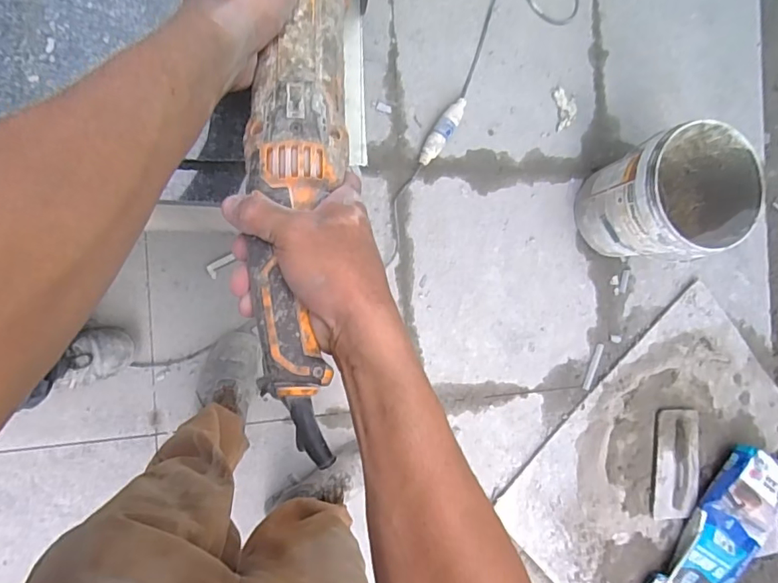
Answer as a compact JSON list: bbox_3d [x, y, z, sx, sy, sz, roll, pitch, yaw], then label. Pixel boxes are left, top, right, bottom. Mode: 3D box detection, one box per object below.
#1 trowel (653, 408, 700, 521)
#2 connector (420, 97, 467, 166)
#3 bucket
[{"bbox_3d":[0.809,0.486,1.397,0.135,0.032,0.308,5,89,-15],"label":"trowel"},{"bbox_3d":[0.136,-0.401,1.240,0.049,0.044,0.196,35,82,-13],"label":"connector"},{"bbox_3d":[0.677,-0.227,1.251,0.300,0.323,0.282,0,90,-15],"label":"bucket"}]

